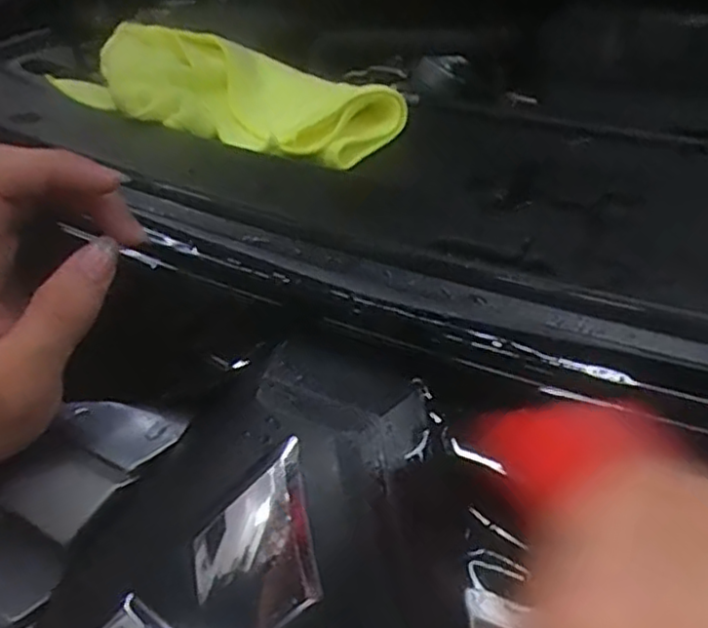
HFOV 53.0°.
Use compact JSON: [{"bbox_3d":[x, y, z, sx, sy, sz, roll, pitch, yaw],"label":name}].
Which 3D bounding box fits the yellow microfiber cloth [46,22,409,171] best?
[{"bbox_3d":[-0.089,-0.158,0.501,0.232,0.062,0.143,18,30,26],"label":"yellow microfiber cloth"}]

